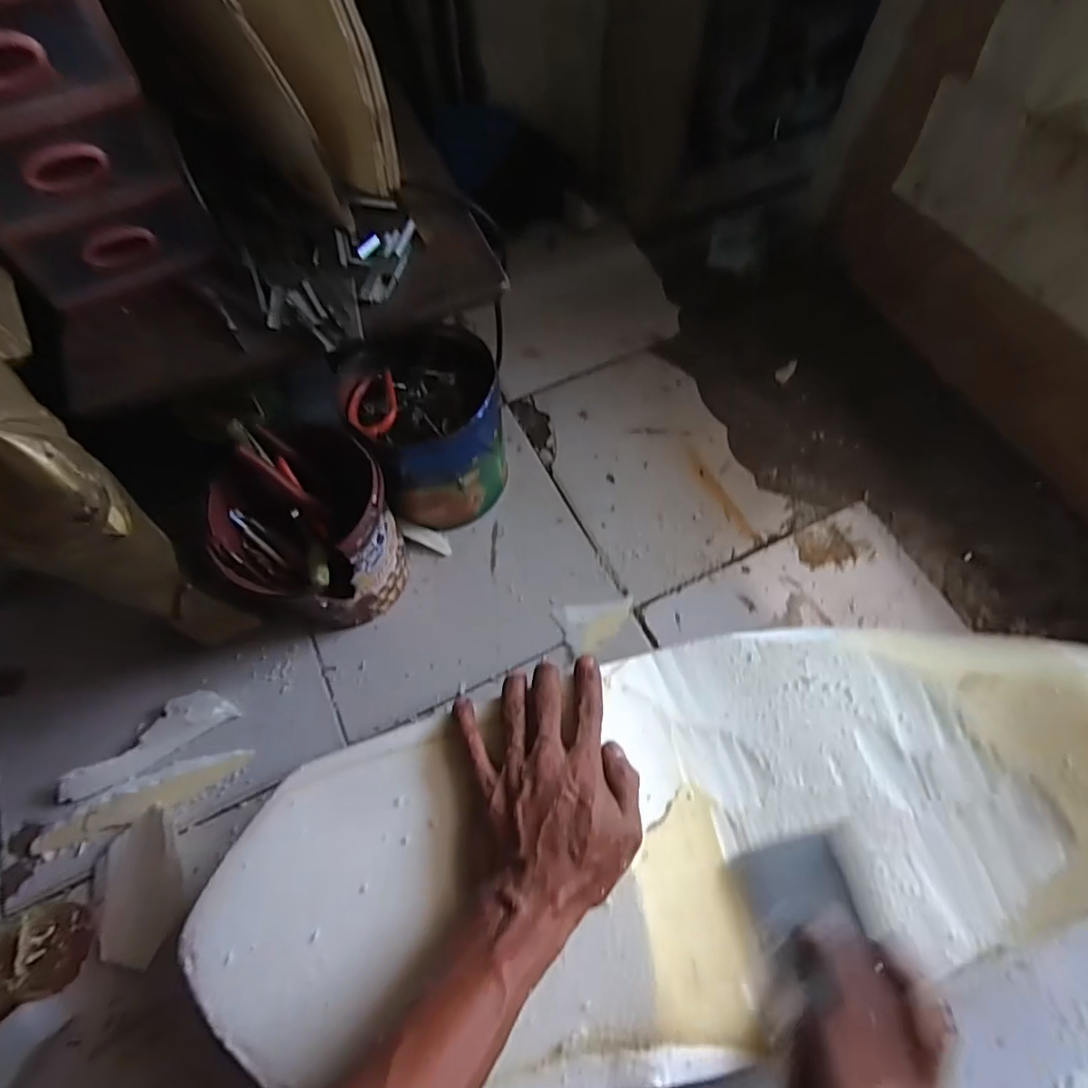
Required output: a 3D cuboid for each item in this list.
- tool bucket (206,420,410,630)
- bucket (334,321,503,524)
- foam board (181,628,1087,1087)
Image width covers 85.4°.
[{"bbox_3d":[-0.213,-0.007,0.555,0.151,0.167,0.167,-30,68,-14],"label":"tool bucket"},{"bbox_3d":[-0.118,-0.113,0.610,0.144,0.154,0.142,0,64,0],"label":"bucket"},{"bbox_3d":[0.104,0.188,0.392,0.618,0.054,0.236,-11,64,-7],"label":"foam board"}]

